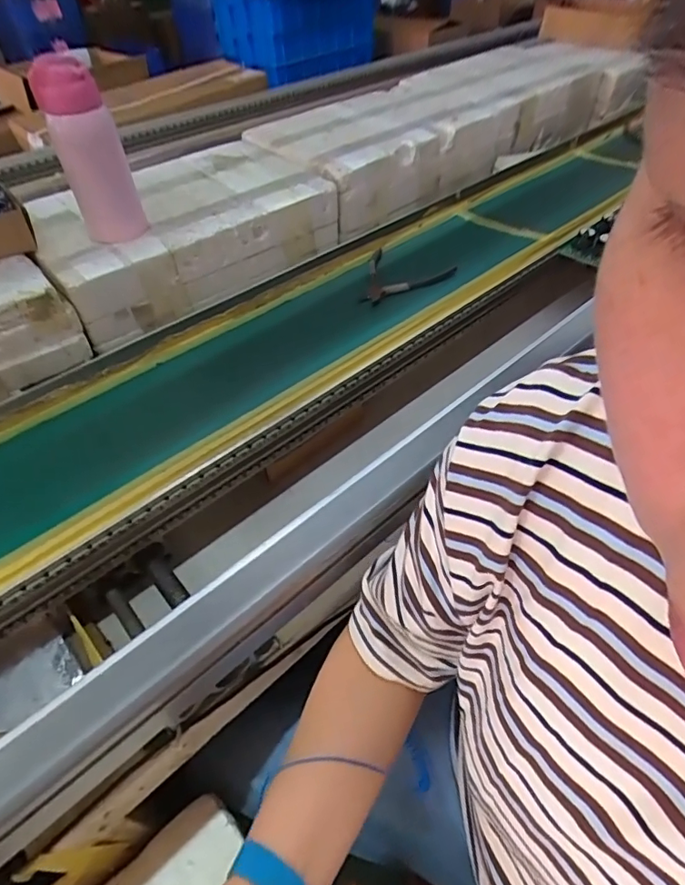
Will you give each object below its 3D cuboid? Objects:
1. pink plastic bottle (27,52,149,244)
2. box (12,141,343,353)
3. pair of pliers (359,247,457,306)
[{"bbox_3d":[-0.317,-0.365,0.640,0.078,0.203,0.067,-20,48,-16],"label":"pink plastic bottle"},{"bbox_3d":[-0.258,-0.344,0.814,0.444,0.110,0.274,-33,53,-26],"label":"box"},{"bbox_3d":[0.095,-0.235,0.711,0.122,0.009,0.150,6,47,8],"label":"pair of pliers"}]

